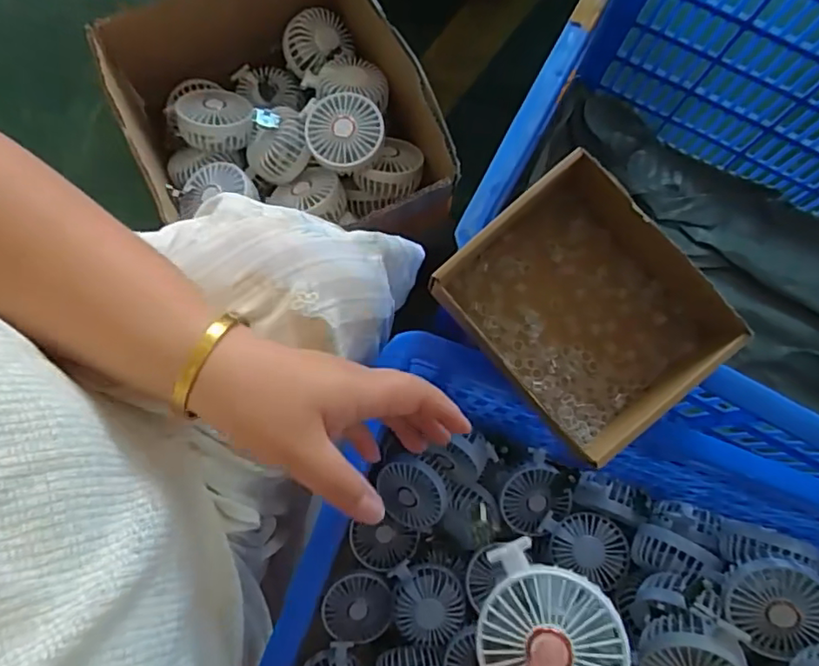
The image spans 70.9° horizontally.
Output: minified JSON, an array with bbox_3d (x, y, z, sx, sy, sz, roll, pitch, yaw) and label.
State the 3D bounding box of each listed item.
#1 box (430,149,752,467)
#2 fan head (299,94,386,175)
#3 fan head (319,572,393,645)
[{"bbox_3d":[0.119,-0.019,0.395,0.141,0.059,0.167,-39,82,-8],"label":"box"},{"bbox_3d":[-0.078,-0.230,0.672,0.092,0.047,0.092,0,79,-1],"label":"fan head"},{"bbox_3d":[-0.067,0.339,0.725,0.084,0.038,0.084,24,83,-12],"label":"fan head"}]

